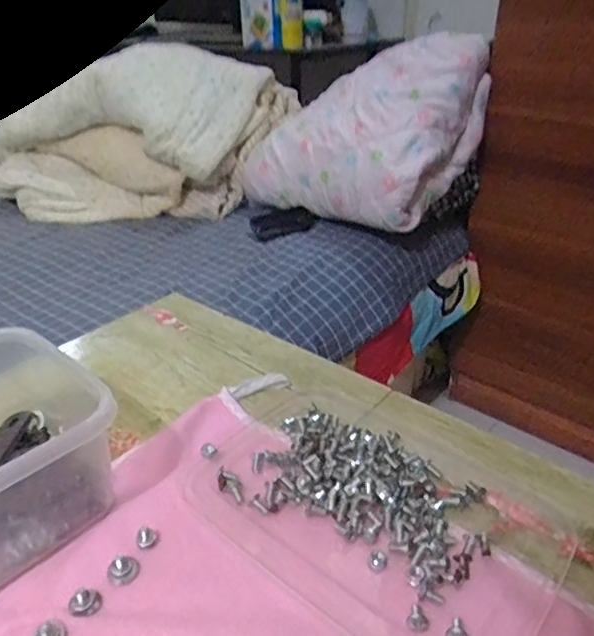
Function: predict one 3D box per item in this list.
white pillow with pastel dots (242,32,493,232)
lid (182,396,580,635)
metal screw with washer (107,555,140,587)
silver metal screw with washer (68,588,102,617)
[{"bbox_3d":[0.084,-0.268,0.987,0.134,0.251,0.538,-31,21,-38],"label":"white pillow with pastel dots"},{"bbox_3d":[0.054,0.123,0.393,0.236,0.016,0.175,27,42,32],"label":"lid"},{"bbox_3d":[-0.104,0.150,0.342,0.017,0.008,0.018,1,34,-1],"label":"metal screw with washer"},{"bbox_3d":[-0.120,0.161,0.323,0.017,0.007,0.016,1,34,-1],"label":"silver metal screw with washer"}]

